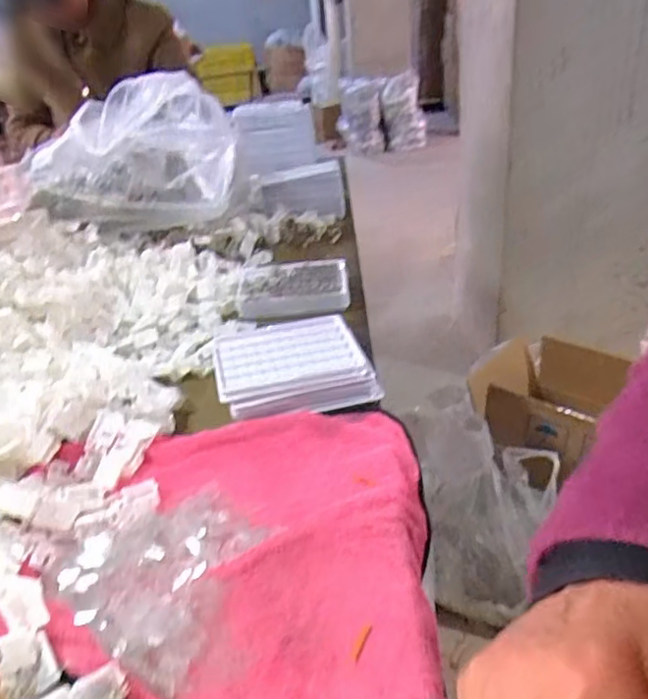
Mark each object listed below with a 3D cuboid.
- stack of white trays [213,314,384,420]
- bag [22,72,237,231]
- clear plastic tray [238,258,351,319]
[{"bbox_3d":[-0.030,0.017,0.570,0.139,0.040,0.109,-11,31,-8],"label":"stack of white trays"},{"bbox_3d":[-0.275,-0.254,0.790,0.302,0.179,0.104,3,31,15],"label":"bag"},{"bbox_3d":[-0.038,-0.079,0.749,0.133,0.034,0.115,-6,30,0],"label":"clear plastic tray"}]

